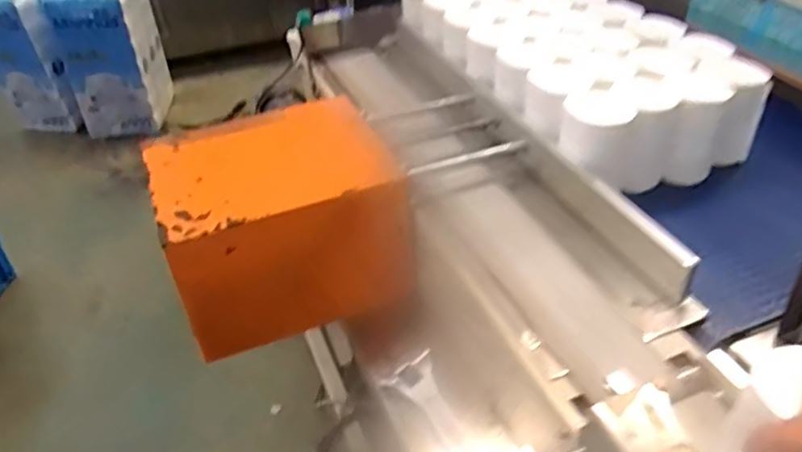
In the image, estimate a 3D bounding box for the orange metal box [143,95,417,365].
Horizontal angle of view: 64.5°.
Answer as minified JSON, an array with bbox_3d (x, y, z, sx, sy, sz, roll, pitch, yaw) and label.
[{"bbox_3d":[-0.175,-0.015,0.929,0.317,0.216,0.248,-16,41,-15],"label":"orange metal box"}]

